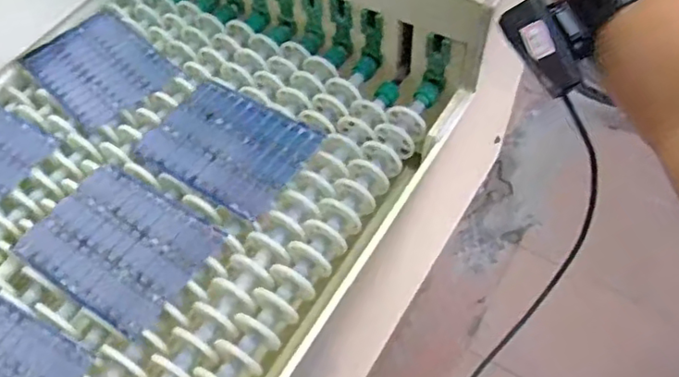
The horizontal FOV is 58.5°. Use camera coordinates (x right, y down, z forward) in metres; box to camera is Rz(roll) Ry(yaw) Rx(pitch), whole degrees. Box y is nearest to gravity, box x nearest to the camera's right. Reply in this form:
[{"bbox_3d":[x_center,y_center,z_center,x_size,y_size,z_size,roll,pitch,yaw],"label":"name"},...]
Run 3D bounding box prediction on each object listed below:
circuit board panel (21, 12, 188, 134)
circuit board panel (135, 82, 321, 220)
[{"bbox_3d":[-0.241,-0.122,0.610,0.136,0.010,0.108,38,65,26],"label":"circuit board panel"},{"bbox_3d":[-0.101,-0.042,0.546,0.142,0.009,0.104,29,61,21],"label":"circuit board panel"}]

